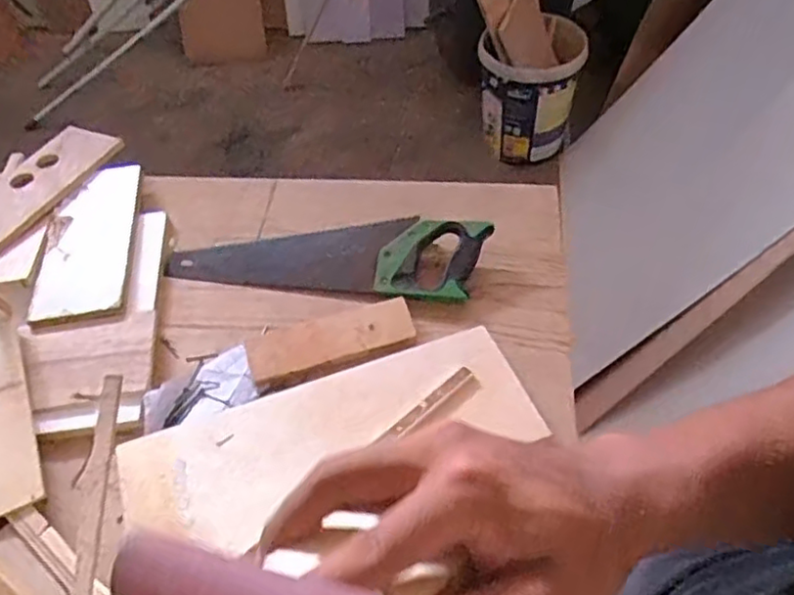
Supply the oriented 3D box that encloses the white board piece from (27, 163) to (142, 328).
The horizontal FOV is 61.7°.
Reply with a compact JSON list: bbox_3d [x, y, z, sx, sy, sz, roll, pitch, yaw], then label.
[{"bbox_3d":[-0.433,-0.081,0.934,0.120,0.018,0.282,-9,52,-4],"label":"white board piece"}]

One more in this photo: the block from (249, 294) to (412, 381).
[{"bbox_3d":[-0.083,0.050,0.823,0.204,0.025,0.060,-13,52,-7],"label":"block"}]

